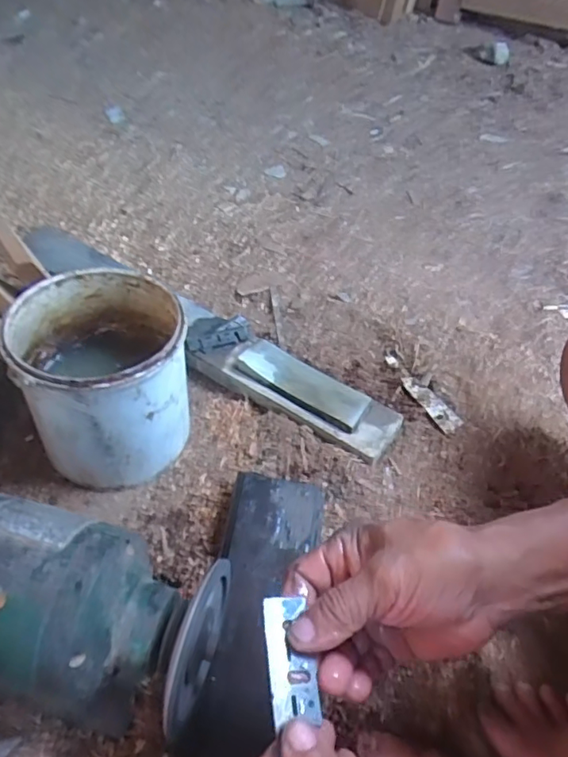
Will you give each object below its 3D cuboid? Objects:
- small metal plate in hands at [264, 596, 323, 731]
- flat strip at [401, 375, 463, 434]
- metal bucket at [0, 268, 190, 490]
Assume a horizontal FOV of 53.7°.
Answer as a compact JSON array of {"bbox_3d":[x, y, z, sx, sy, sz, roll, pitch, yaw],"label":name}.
[{"bbox_3d":[0.004,0.153,0.308,0.027,0.004,0.063,7,53,-20],"label":"small metal plate in hands"},{"bbox_3d":[0.195,0.031,0.741,0.030,0.014,0.105,-19,52,-17],"label":"flat strip"},{"bbox_3d":[-0.195,0.001,0.637,0.165,0.186,0.177,0,49,0],"label":"metal bucket"}]

